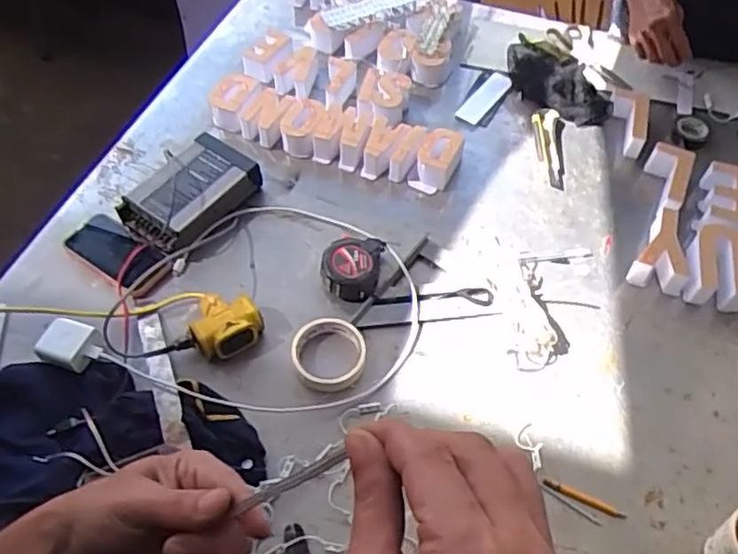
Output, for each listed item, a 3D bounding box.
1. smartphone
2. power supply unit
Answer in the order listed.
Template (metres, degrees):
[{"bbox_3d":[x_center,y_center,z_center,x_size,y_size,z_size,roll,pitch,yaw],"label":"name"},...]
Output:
[{"bbox_3d":[-0.351,-0.035,0.903,0.142,0.014,0.068,30,69,23],"label":"smartphone"},{"bbox_3d":[-0.256,-0.122,0.933,0.124,0.046,0.184,34,60,21],"label":"power supply unit"}]

